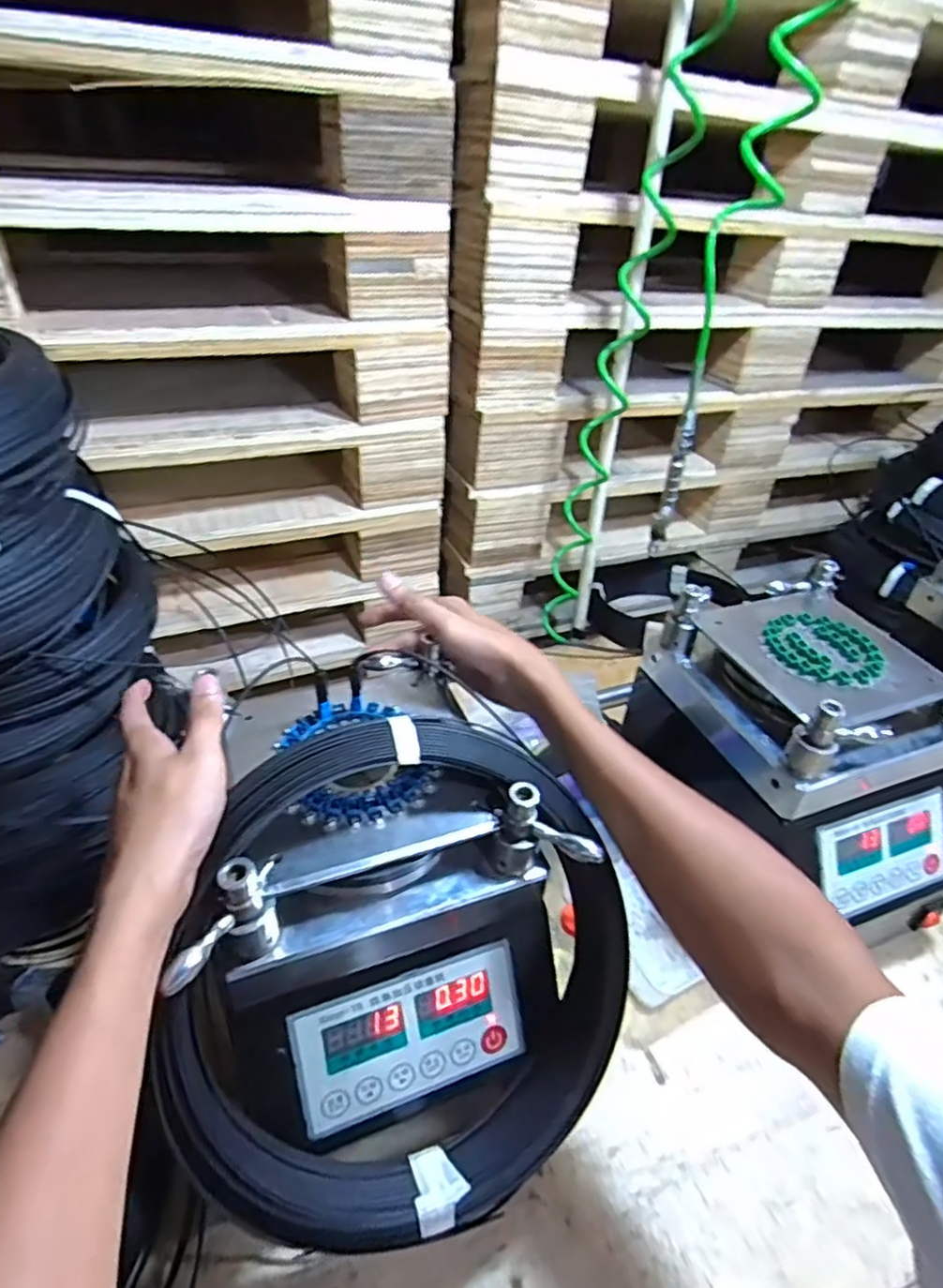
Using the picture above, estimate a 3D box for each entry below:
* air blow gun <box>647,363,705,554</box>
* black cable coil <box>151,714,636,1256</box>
[{"bbox_3d":[0.257,-0.224,0.838,0.023,0.233,0.052,14,39,11],"label":"air blow gun"},{"bbox_3d":[-0.036,0.201,0.419,0.289,0.306,0.055,-34,8,-23],"label":"black cable coil"}]

